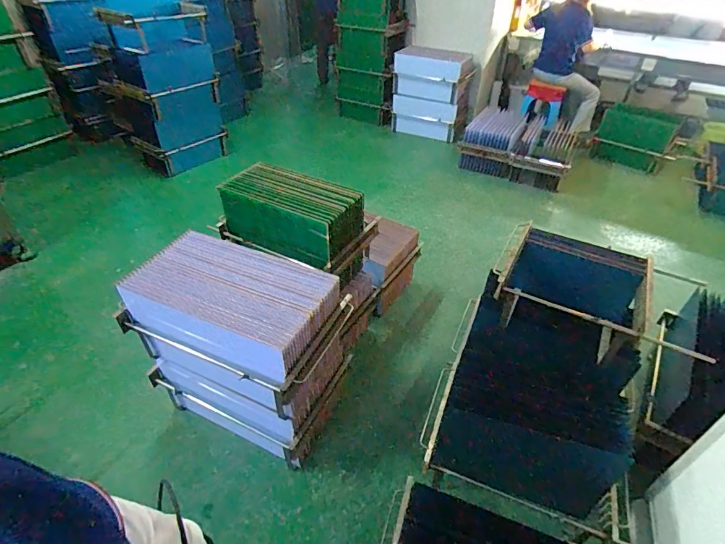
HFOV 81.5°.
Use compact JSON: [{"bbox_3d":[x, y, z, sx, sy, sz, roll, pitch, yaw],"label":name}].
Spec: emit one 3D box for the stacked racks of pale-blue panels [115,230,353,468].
[{"bbox_3d":[-0.421,0.281,1.527,0.655,0.661,0.388,18,43,18],"label":"stacked racks of pale-blue panels"}]

